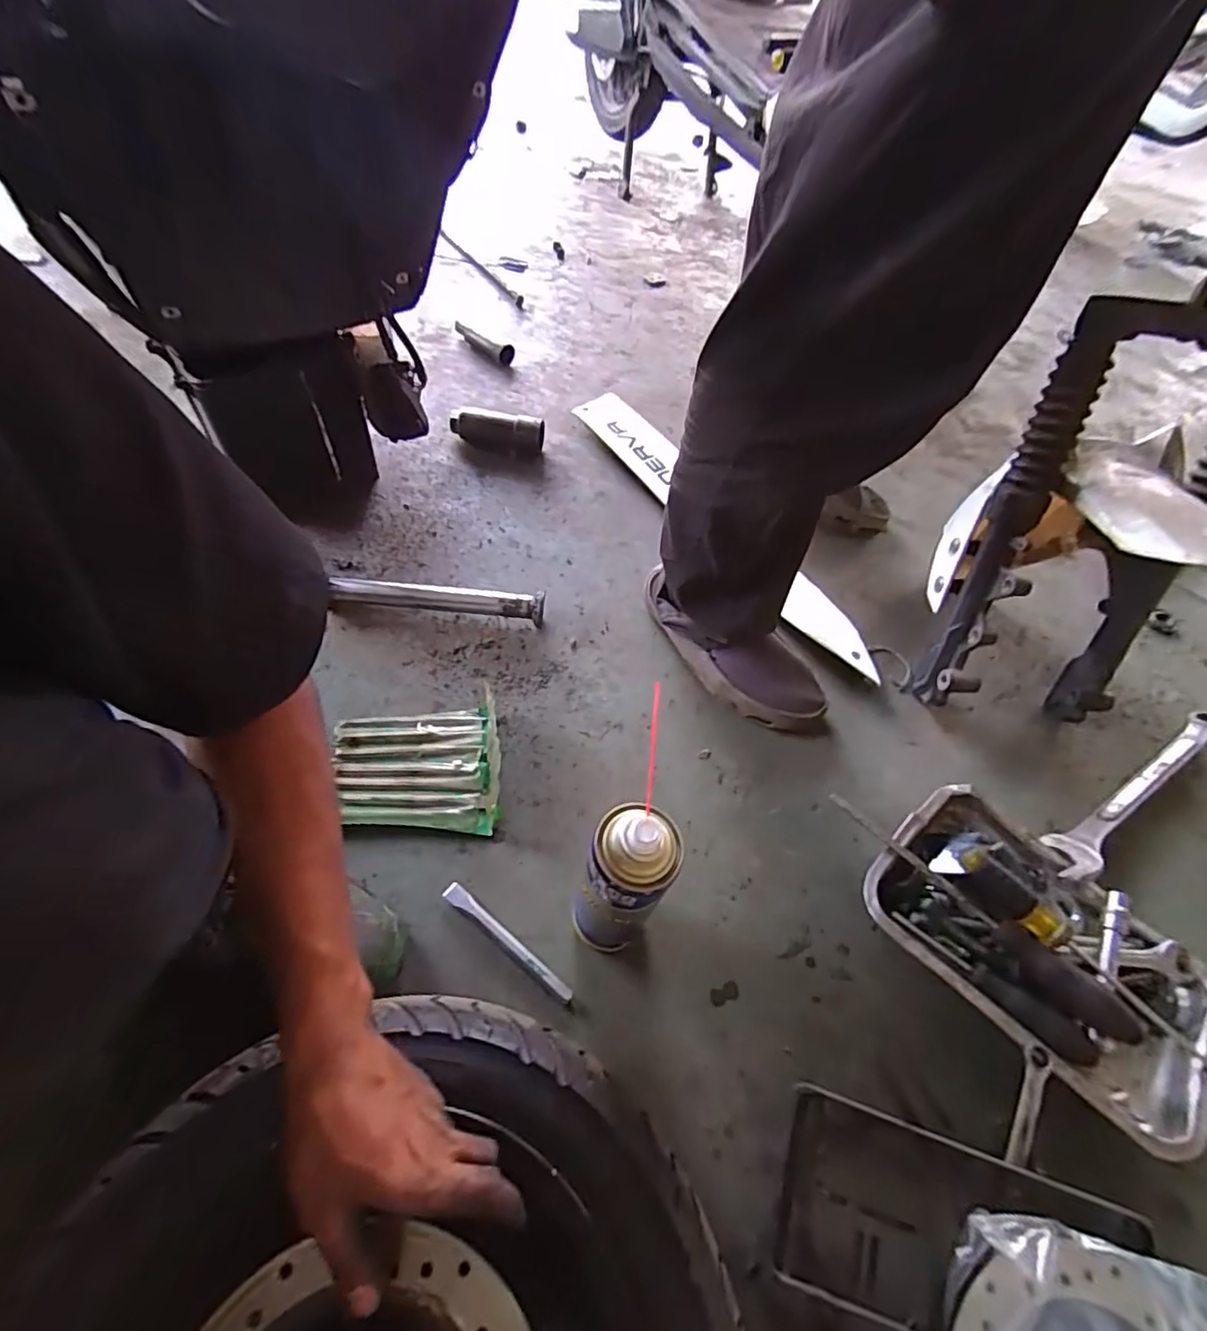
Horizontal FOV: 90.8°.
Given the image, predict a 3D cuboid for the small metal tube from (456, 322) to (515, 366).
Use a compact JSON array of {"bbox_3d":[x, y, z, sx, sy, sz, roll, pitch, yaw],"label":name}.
[{"bbox_3d":[-0.229,-0.617,1.140,0.144,0.032,0.037,35,59,19],"label":"small metal tube"}]

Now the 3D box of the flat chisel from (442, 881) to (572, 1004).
[{"bbox_3d":[-0.089,0.255,0.551,0.149,0.016,0.016,33,58,17],"label":"flat chisel"}]

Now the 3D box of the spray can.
[{"bbox_3d":[0.016,0.177,0.486,0.060,0.226,0.065,3,54,-4],"label":"spray can"}]

